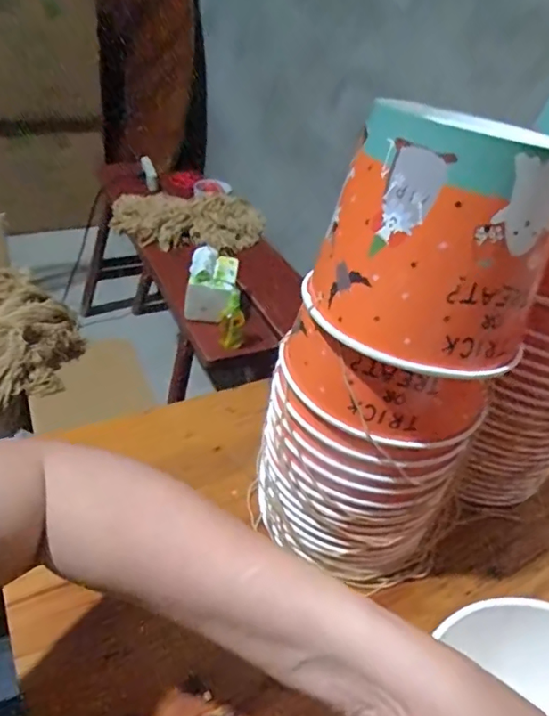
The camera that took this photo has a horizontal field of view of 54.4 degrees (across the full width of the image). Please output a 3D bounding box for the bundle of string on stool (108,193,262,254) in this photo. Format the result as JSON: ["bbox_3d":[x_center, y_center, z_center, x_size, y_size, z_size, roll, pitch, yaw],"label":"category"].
[{"bbox_3d":[-0.225,-0.352,1.387,0.394,0.100,0.191,3,39,-9],"label":"bundle of string on stool"}]

